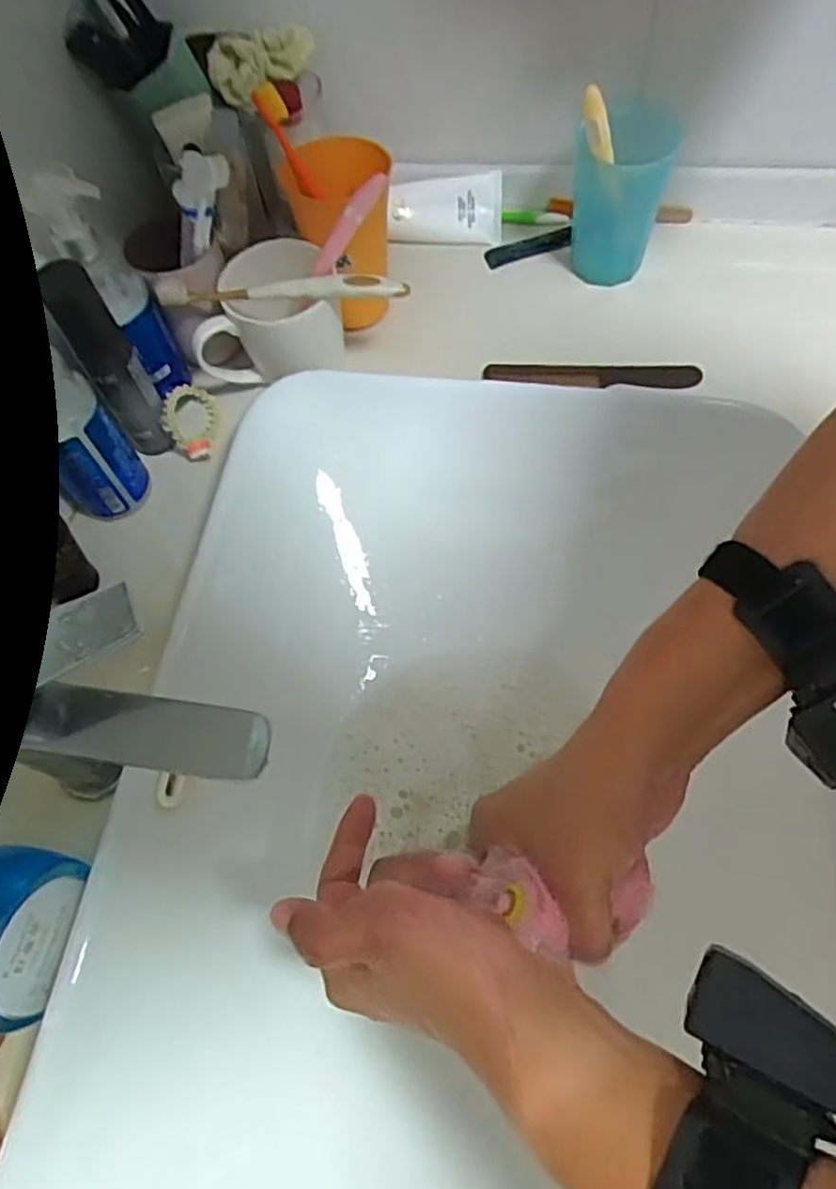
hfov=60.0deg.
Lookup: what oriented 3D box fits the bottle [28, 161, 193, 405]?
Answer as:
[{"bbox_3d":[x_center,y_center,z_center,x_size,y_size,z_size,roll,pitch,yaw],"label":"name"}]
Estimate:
[{"bbox_3d":[-0.209,-0.213,0.516,0.057,0.160,0.049,29,70,18],"label":"bottle"}]

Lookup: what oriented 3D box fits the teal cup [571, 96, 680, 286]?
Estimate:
[{"bbox_3d":[0.166,-0.332,0.595,0.073,0.146,0.092,12,65,11],"label":"teal cup"}]

